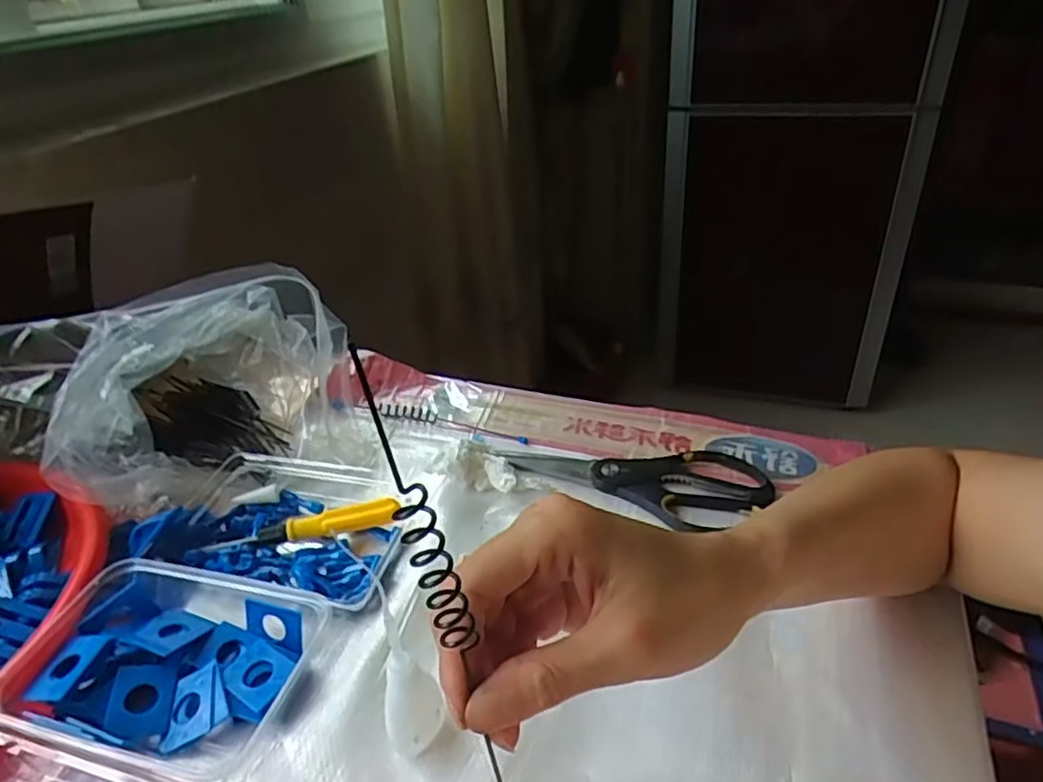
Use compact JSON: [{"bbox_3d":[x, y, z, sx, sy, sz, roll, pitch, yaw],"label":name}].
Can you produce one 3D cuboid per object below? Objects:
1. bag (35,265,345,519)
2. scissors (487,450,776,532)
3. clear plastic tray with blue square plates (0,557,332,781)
[{"bbox_3d":[-0.259,-0.010,0.562,0.201,0.109,0.178,-8,34,-6],"label":"bag"},{"bbox_3d":[0.084,0.072,0.515,0.204,0.012,0.076,0,34,6],"label":"scissors"},{"bbox_3d":[-0.207,0.158,0.397,0.150,0.034,0.113,5,35,14],"label":"clear plastic tray with blue square plates"}]

